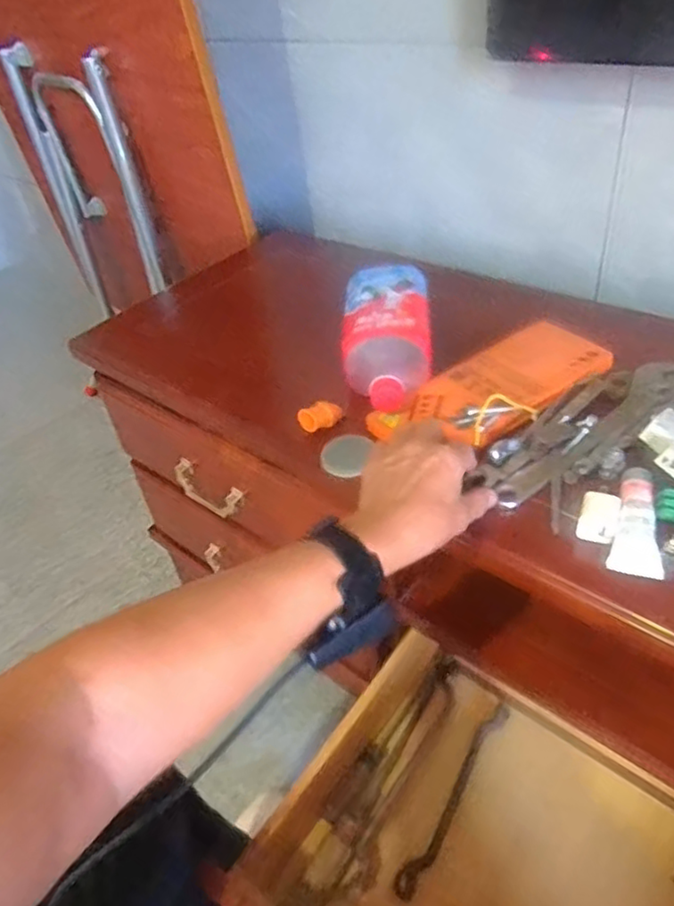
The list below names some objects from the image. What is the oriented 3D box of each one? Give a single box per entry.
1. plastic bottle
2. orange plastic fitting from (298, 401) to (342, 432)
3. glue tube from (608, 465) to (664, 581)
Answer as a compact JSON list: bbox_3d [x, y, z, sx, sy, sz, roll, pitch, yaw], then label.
[{"bbox_3d":[0.053,-0.118,0.698,0.095,0.088,0.208,-3,40,6],"label":"plastic bottle"},{"bbox_3d":[-0.016,-0.037,0.643,0.044,0.022,0.021,-13,40,-6],"label":"orange plastic fitting"},{"bbox_3d":[0.235,0.050,0.502,0.036,0.018,0.103,9,43,19],"label":"glue tube"}]

